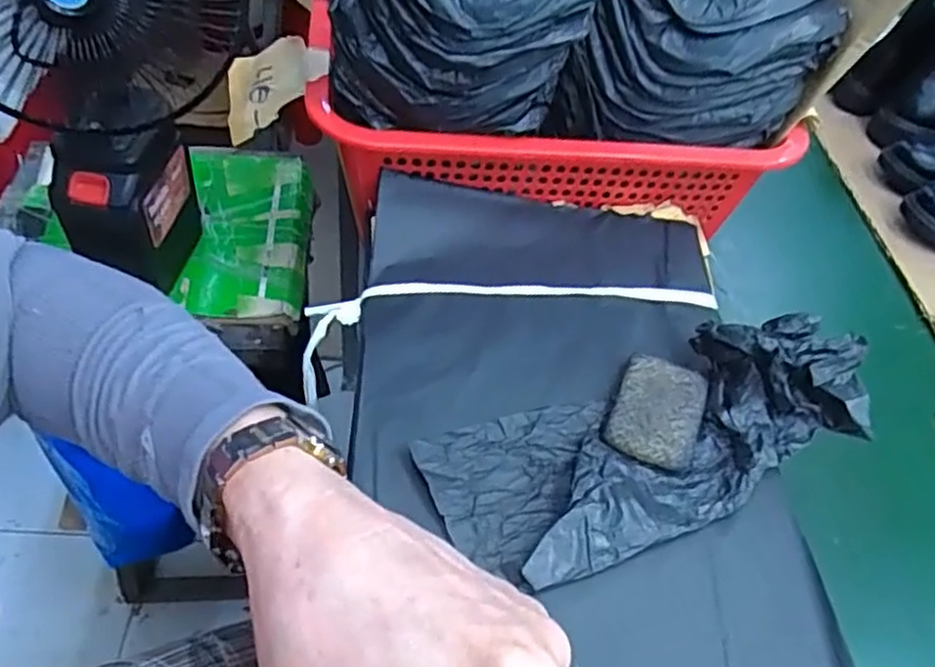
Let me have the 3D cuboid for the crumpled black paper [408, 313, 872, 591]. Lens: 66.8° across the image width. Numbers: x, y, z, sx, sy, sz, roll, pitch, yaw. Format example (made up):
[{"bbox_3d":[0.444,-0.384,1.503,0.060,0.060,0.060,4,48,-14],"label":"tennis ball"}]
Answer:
[{"bbox_3d":[0.107,0.048,0.390,0.258,0.051,0.104,-17,55,-21],"label":"crumpled black paper"}]

